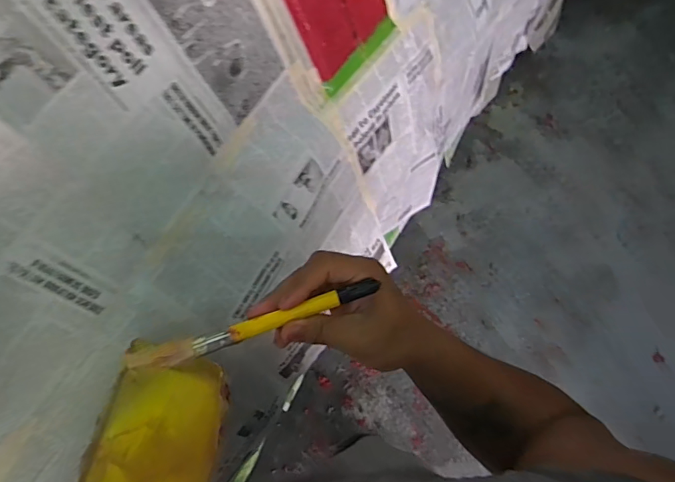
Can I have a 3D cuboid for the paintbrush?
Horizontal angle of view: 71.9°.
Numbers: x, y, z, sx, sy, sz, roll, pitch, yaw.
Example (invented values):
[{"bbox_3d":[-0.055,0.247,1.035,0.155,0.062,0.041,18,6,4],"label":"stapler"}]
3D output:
[{"bbox_3d":[-0.057,0.060,0.335,0.178,0.016,0.016,-17,66,-12],"label":"paintbrush"}]

